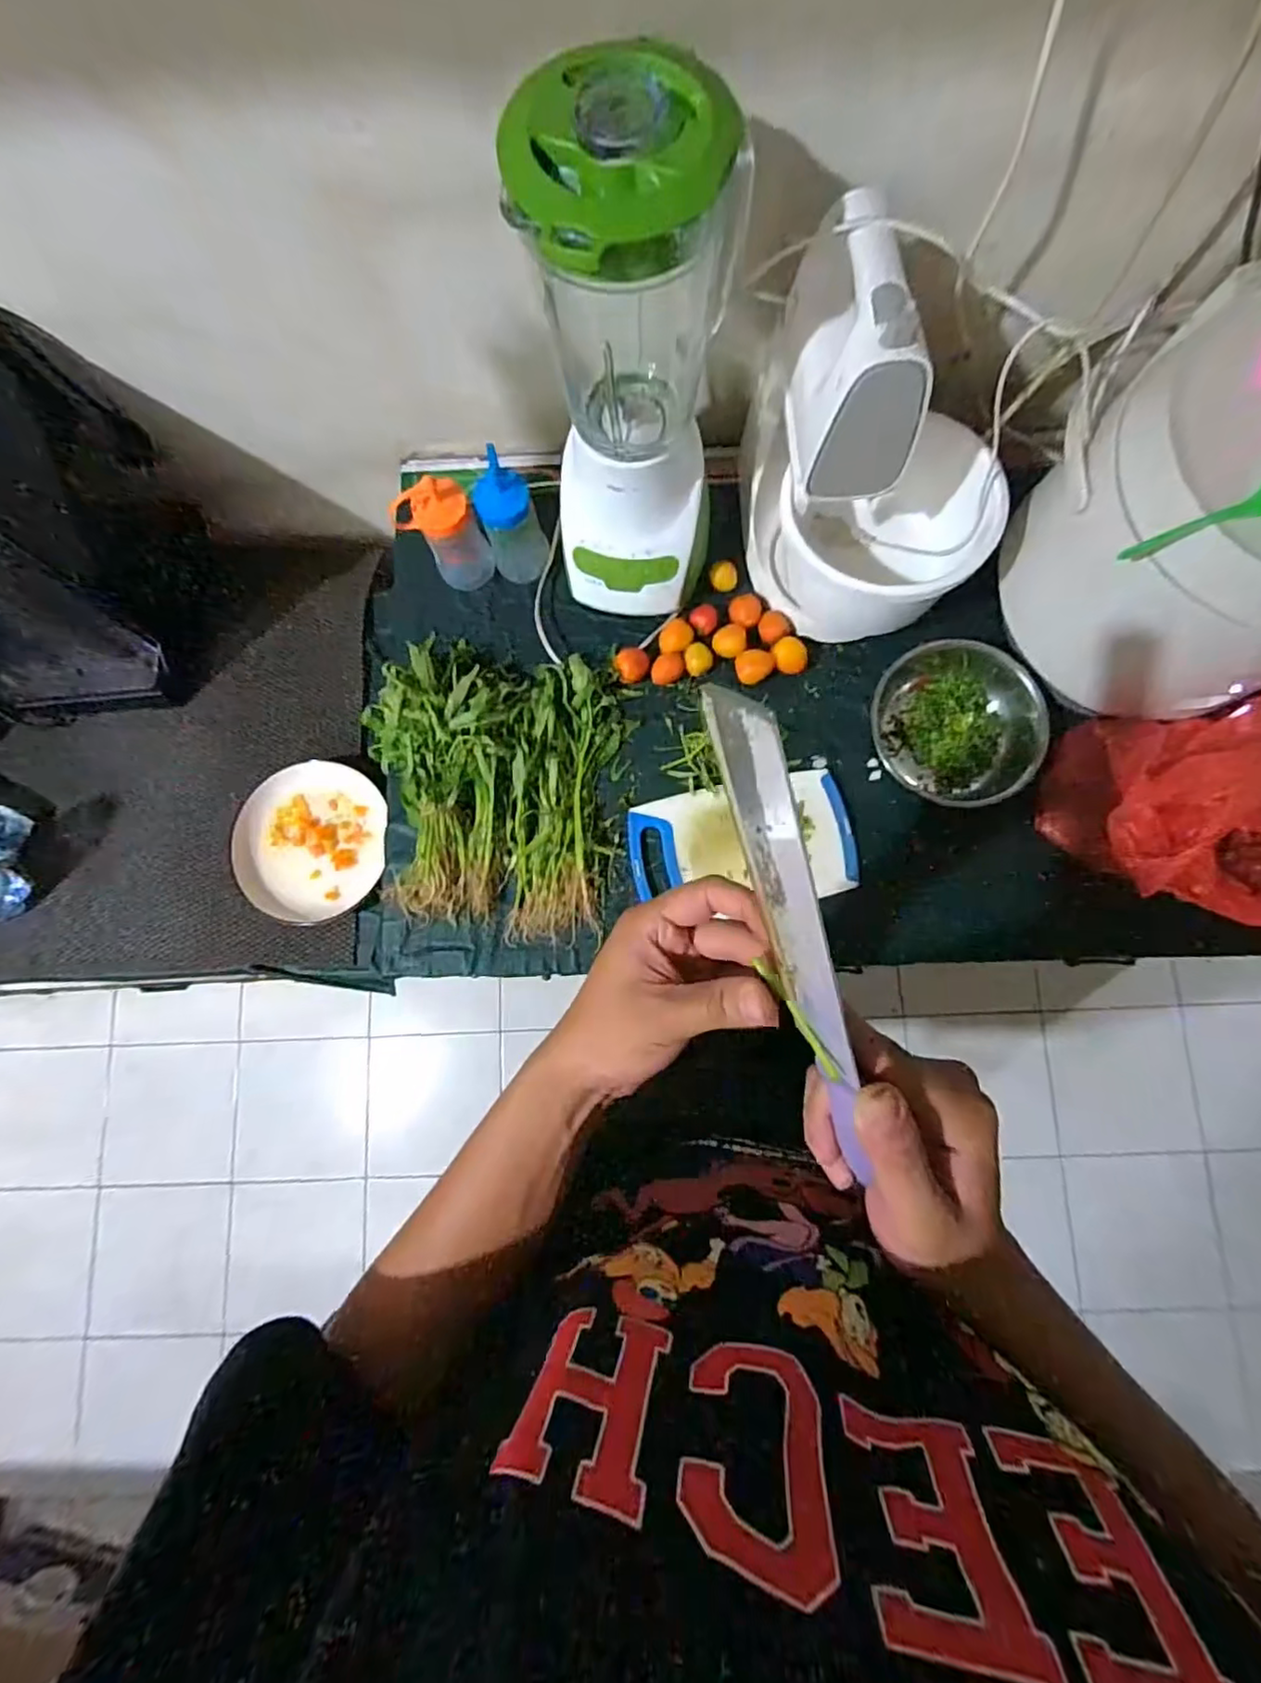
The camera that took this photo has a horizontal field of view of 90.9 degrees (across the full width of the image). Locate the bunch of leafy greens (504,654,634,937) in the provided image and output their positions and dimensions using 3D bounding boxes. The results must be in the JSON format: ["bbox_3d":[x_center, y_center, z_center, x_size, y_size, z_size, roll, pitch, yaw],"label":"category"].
[{"bbox_3d":[-0.078,-0.046,0.685,0.120,0.033,0.301,9,81,3],"label":"bunch of leafy greens"}]

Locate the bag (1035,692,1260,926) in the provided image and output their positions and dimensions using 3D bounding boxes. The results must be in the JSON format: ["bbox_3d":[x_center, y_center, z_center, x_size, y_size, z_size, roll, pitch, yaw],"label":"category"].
[{"bbox_3d":[0.546,-0.037,0.582,0.220,0.178,0.196,9,82,3],"label":"bag"}]

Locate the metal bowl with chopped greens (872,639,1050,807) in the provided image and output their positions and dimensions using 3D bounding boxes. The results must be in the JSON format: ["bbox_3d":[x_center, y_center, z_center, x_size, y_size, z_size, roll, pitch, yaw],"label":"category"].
[{"bbox_3d":[0.351,-0.128,0.673,0.169,0.081,0.175,0,81,2],"label":"metal bowl with chopped greens"}]

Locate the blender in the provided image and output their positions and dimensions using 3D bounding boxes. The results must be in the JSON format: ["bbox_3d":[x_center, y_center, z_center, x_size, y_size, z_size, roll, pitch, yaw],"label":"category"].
[{"bbox_3d":[0.002,-0.374,0.549,0.160,0.376,0.176,5,81,2],"label":"blender"}]

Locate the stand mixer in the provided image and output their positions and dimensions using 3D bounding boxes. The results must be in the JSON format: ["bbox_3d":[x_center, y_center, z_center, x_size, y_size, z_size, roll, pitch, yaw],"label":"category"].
[{"bbox_3d":[0.243,-0.366,0.587,0.219,0.287,0.239,-1,81,2],"label":"stand mixer"}]

